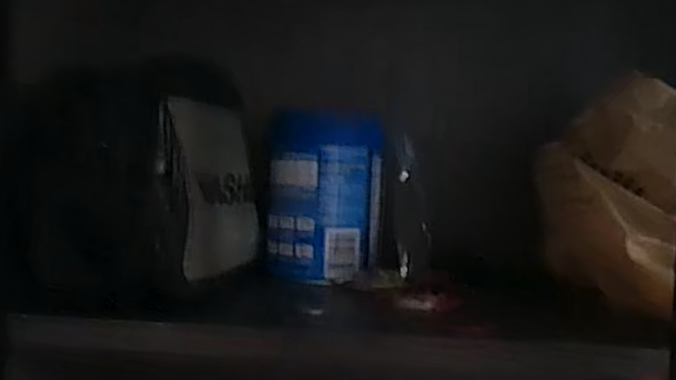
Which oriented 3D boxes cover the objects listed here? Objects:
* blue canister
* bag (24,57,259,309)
[{"bbox_3d":[-0.012,0.004,0.563,0.091,0.133,0.078,2,1,26],"label":"blue canister"},{"bbox_3d":[-0.123,-0.002,0.461,0.097,0.140,0.176,2,1,8],"label":"bag"}]

